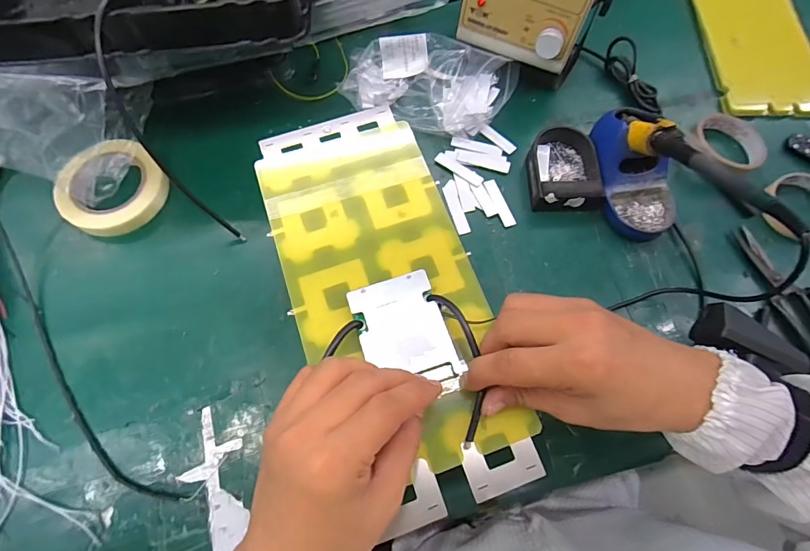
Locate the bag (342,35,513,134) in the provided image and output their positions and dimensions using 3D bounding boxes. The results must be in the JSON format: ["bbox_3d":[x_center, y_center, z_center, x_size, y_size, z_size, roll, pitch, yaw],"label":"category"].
[{"bbox_3d":[0.028,-0.248,0.547,0.211,0.050,0.121,18,71,6],"label":"bag"}]

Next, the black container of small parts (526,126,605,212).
[{"bbox_3d":[0.188,-0.130,0.514,0.079,0.034,0.108,-2,70,-1],"label":"black container of small parts"}]

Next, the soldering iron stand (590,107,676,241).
[{"bbox_3d":[0.266,-0.122,0.498,0.080,0.062,0.152,-10,71,-4],"label":"soldering iron stand"}]

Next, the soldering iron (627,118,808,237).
[{"bbox_3d":[0.279,-0.097,0.401,0.030,0.030,0.197,-15,42,-5],"label":"soldering iron"}]

